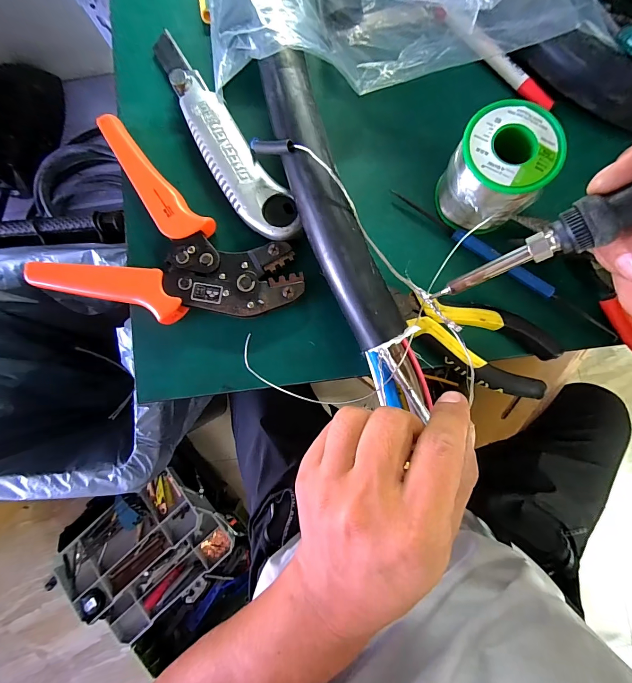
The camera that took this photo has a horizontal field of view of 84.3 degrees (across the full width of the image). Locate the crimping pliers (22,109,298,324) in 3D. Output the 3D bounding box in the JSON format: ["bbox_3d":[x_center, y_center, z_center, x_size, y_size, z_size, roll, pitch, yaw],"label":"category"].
[{"bbox_3d":[-0.096,-0.058,0.237,0.169,0.016,0.115,29,87,6],"label":"crimping pliers"}]

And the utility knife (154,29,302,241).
[{"bbox_3d":[-0.072,-0.146,0.247,0.035,0.019,0.189,-35,83,0],"label":"utility knife"}]

